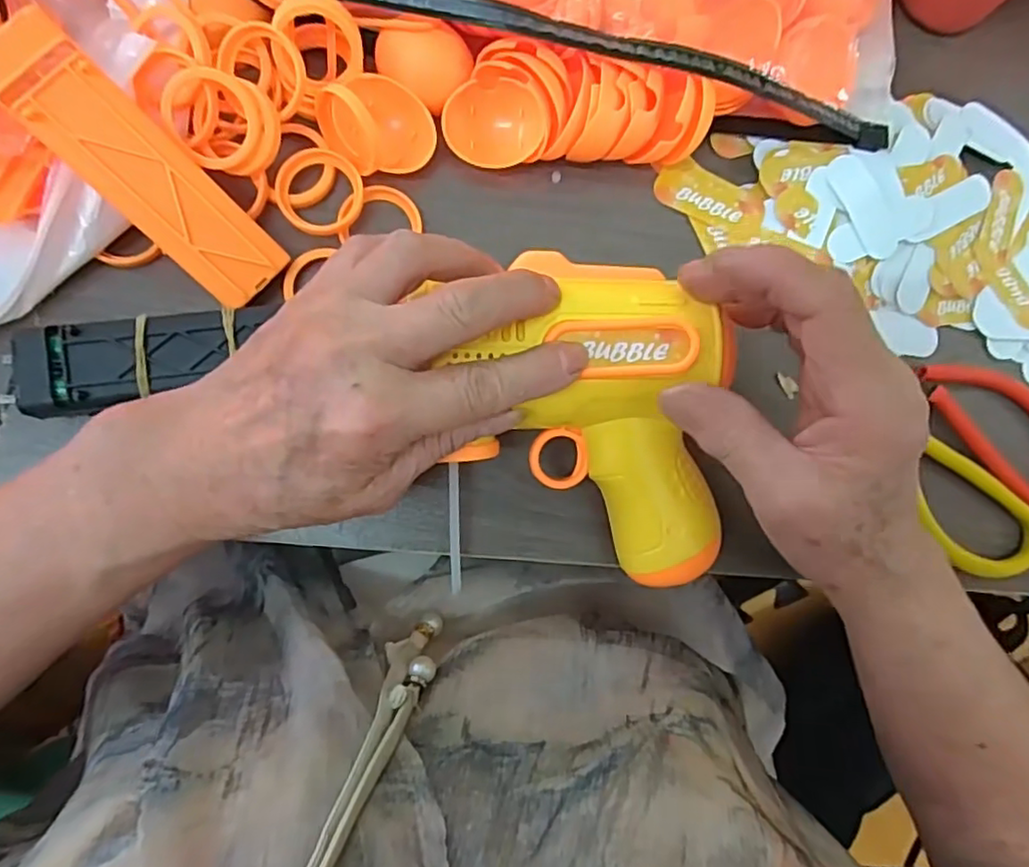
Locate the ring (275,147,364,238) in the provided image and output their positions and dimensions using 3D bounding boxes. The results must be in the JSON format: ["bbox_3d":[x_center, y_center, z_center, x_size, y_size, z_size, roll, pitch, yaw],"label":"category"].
[{"bbox_3d":[-0.082,-0.102,0.265,0.034,0.007,0.035,0,86,-8],"label":"ring"}]

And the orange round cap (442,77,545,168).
[{"bbox_3d":[-0.009,-0.136,0.277,0.042,0.016,0.035,4,107,1],"label":"orange round cap"}]

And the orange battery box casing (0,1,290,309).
[{"bbox_3d":[-0.135,-0.096,0.230,0.032,0.010,0.109,-48,116,-8],"label":"orange battery box casing"}]

